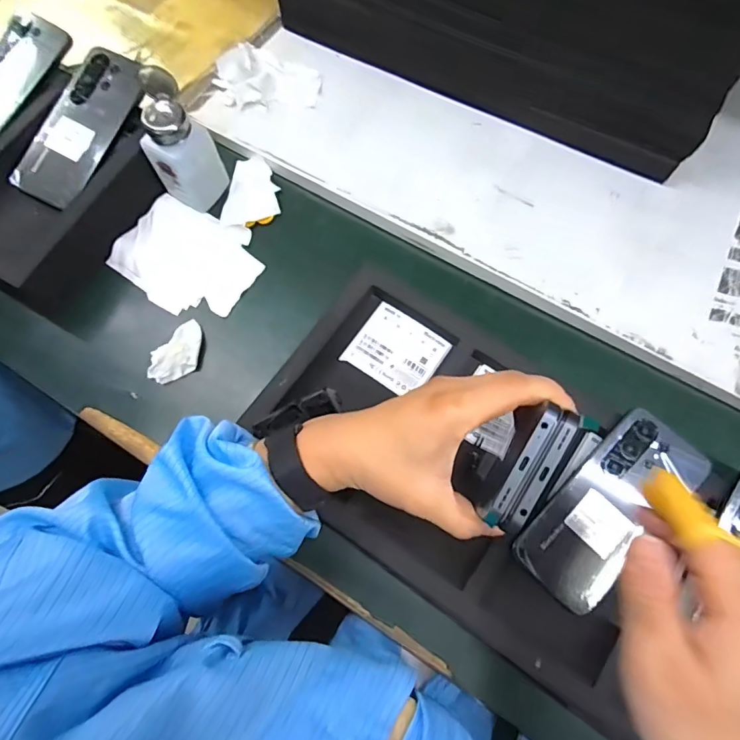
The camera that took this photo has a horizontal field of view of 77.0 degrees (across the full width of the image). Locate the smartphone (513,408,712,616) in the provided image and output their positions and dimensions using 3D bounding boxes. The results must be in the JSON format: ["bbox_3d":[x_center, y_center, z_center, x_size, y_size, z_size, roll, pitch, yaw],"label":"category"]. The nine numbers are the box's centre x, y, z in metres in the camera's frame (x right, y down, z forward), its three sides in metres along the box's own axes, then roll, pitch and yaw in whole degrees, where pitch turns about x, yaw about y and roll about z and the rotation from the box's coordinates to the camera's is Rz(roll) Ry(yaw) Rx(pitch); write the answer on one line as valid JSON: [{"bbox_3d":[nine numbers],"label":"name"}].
[{"bbox_3d":[0.198,0.113,0.384,0.073,0.009,0.166,42,84,20],"label":"smartphone"}]

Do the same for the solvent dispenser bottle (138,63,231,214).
[{"bbox_3d":[-0.187,-0.219,0.455,0.054,0.115,0.055,29,74,10],"label":"solvent dispenser bottle"}]

